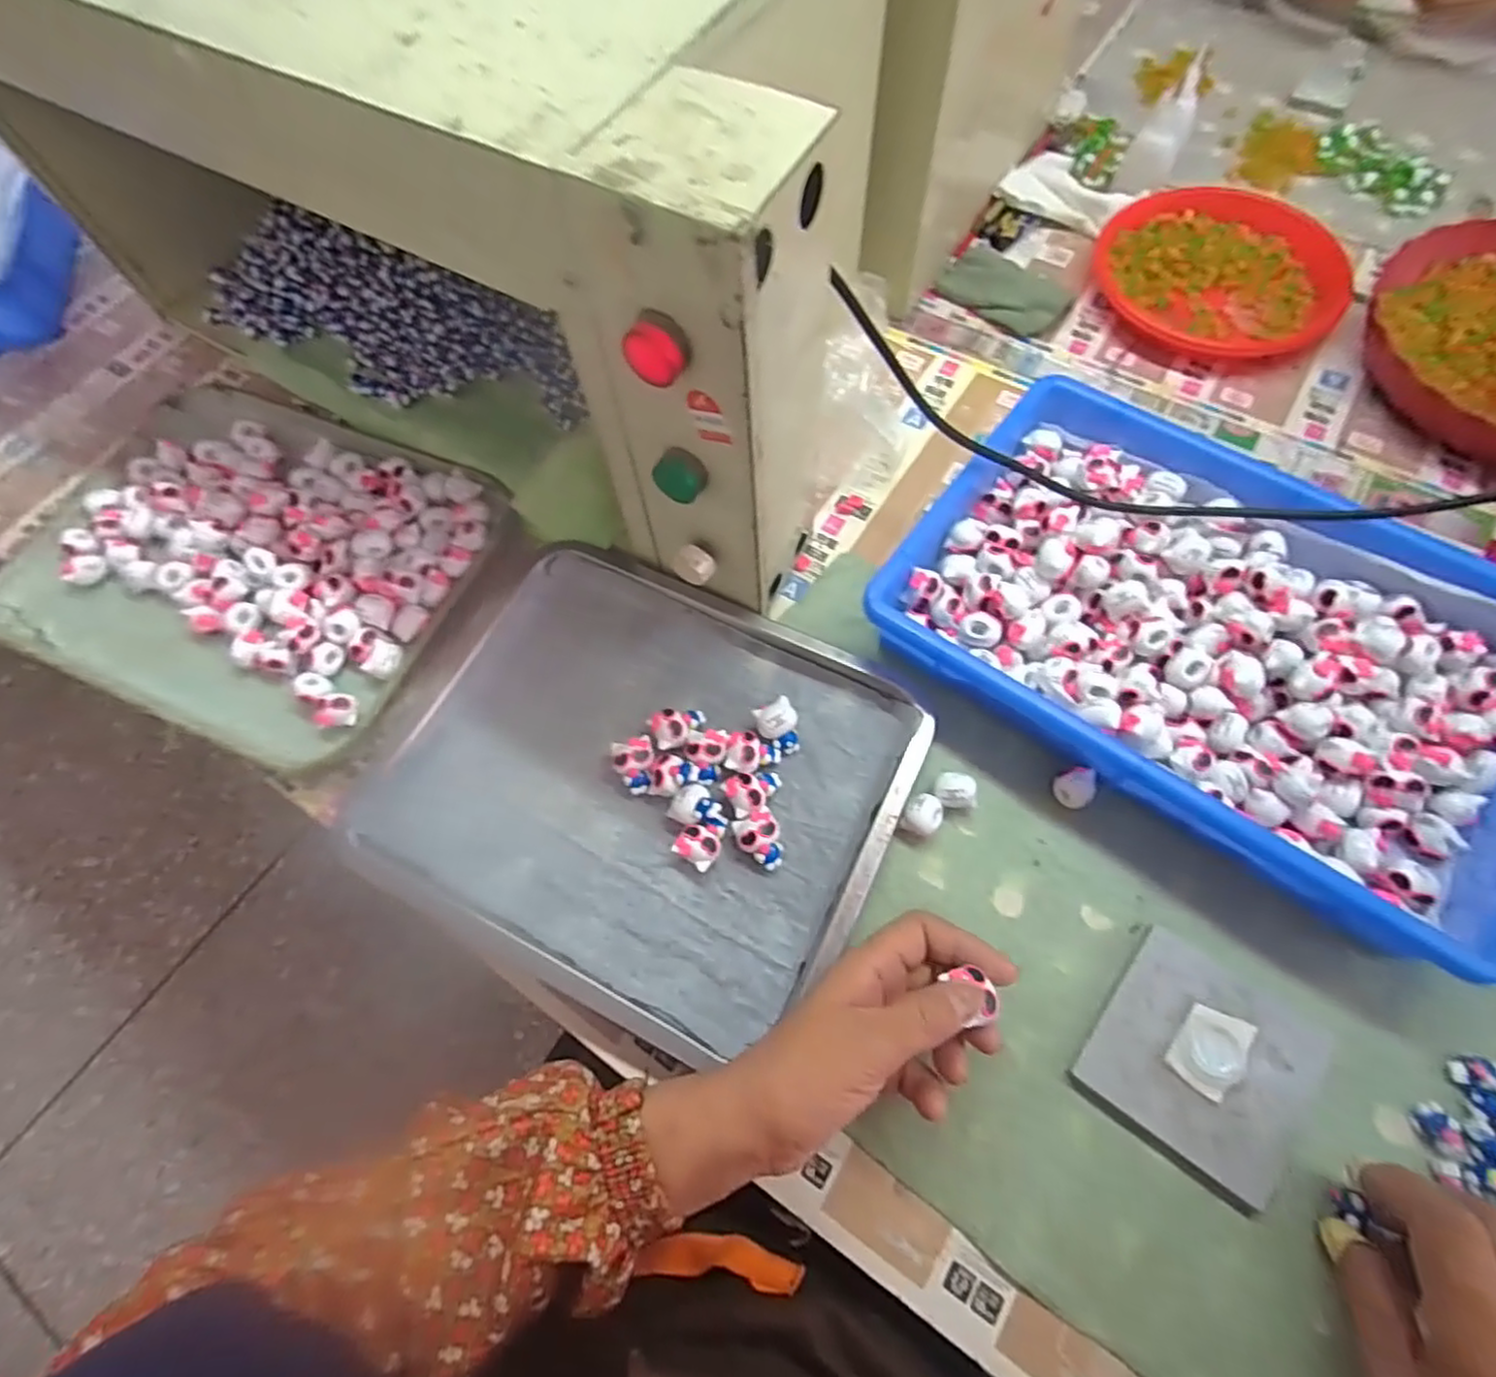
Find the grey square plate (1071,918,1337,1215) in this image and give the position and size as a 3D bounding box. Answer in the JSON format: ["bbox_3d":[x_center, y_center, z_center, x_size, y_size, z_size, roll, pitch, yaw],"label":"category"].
[{"bbox_3d":[0.238,0.194,0.362,0.099,0.014,0.101,33,72,20],"label":"grey square plate"}]

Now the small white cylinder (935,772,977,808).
[{"bbox_3d":[0.128,0.064,0.430,0.026,0.020,0.022,21,69,11],"label":"small white cylinder"}]

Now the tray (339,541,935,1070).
[{"bbox_3d":[-0.068,0.052,0.441,0.307,0.023,0.257,27,72,11],"label":"tray"}]

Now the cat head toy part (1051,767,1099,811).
[{"bbox_3d":[0.200,0.063,0.428,0.023,0.029,0.022,-1,66,2],"label":"cat head toy part"}]

